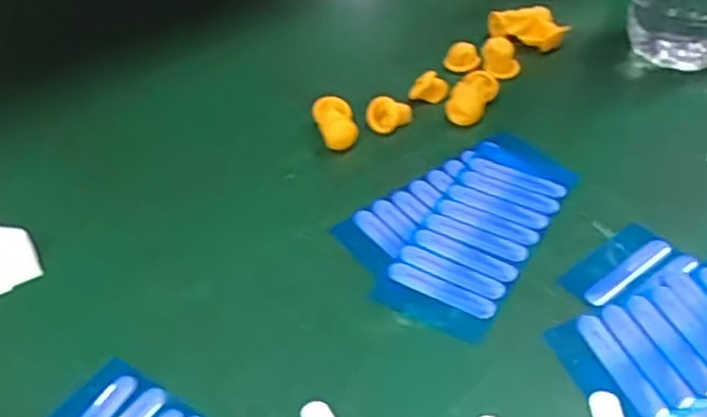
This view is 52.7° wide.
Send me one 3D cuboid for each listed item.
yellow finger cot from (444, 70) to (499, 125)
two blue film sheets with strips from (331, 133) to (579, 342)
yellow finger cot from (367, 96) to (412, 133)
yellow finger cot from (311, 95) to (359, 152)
[{"bbox_3d":[0.069,-0.063,0.414,0.020,0.017,0.038,21,51,26],"label":"yellow finger cot"},{"bbox_3d":[0.051,0.003,0.354,0.085,0.004,0.124,22,51,27],"label":"two blue film sheets with strips"},{"bbox_3d":[0.021,-0.053,0.412,0.026,0.020,0.015,-6,44,2],"label":"yellow finger cot"},{"bbox_3d":[-0.010,-0.050,0.408,0.020,0.020,0.032,-14,44,-7],"label":"yellow finger cot"}]

